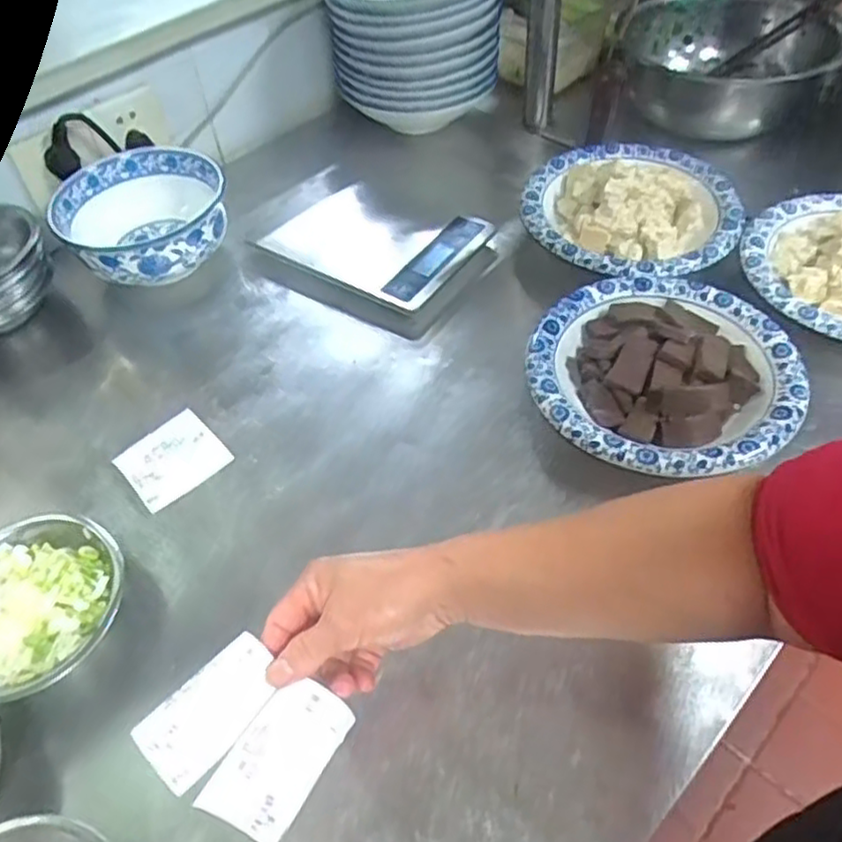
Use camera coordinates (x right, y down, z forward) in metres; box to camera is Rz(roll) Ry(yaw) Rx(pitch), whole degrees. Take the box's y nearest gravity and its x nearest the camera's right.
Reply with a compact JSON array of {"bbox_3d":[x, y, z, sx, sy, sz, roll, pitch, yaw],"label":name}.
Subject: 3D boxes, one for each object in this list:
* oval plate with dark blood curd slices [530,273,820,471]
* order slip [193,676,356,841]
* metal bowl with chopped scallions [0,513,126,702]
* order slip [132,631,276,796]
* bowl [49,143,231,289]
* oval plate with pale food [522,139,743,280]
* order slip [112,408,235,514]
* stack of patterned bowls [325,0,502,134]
[{"bbox_3d":[0.202,-0.038,0.599,0.217,0.041,0.217,27,58,23],"label":"oval plate with dark blood curd slices"},{"bbox_3d":[-0.073,0.175,0.370,0.045,0.010,0.077,34,50,5],"label":"order slip"},{"bbox_3d":[-0.271,0.131,0.498,0.123,0.043,0.128,30,60,25],"label":"metal bowl with chopped scallions"},{"bbox_3d":[-0.114,0.154,0.384,0.043,0.013,0.076,35,62,27],"label":"order slip"},{"bbox_3d":[-0.288,-0.205,0.743,0.166,0.087,0.166,-2,52,3],"label":"bowl"},{"bbox_3d":[0.214,-0.225,0.723,0.217,0.041,0.212,33,61,26],"label":"oval plate with pale food"},{"bbox_3d":[-0.208,0.031,0.593,0.076,0.006,0.071,-37,60,-23],"label":"order slip"},{"bbox_3d":[0.001,-0.483,0.896,0.204,0.167,0.172,3,52,7],"label":"stack of patterned bowls"}]

